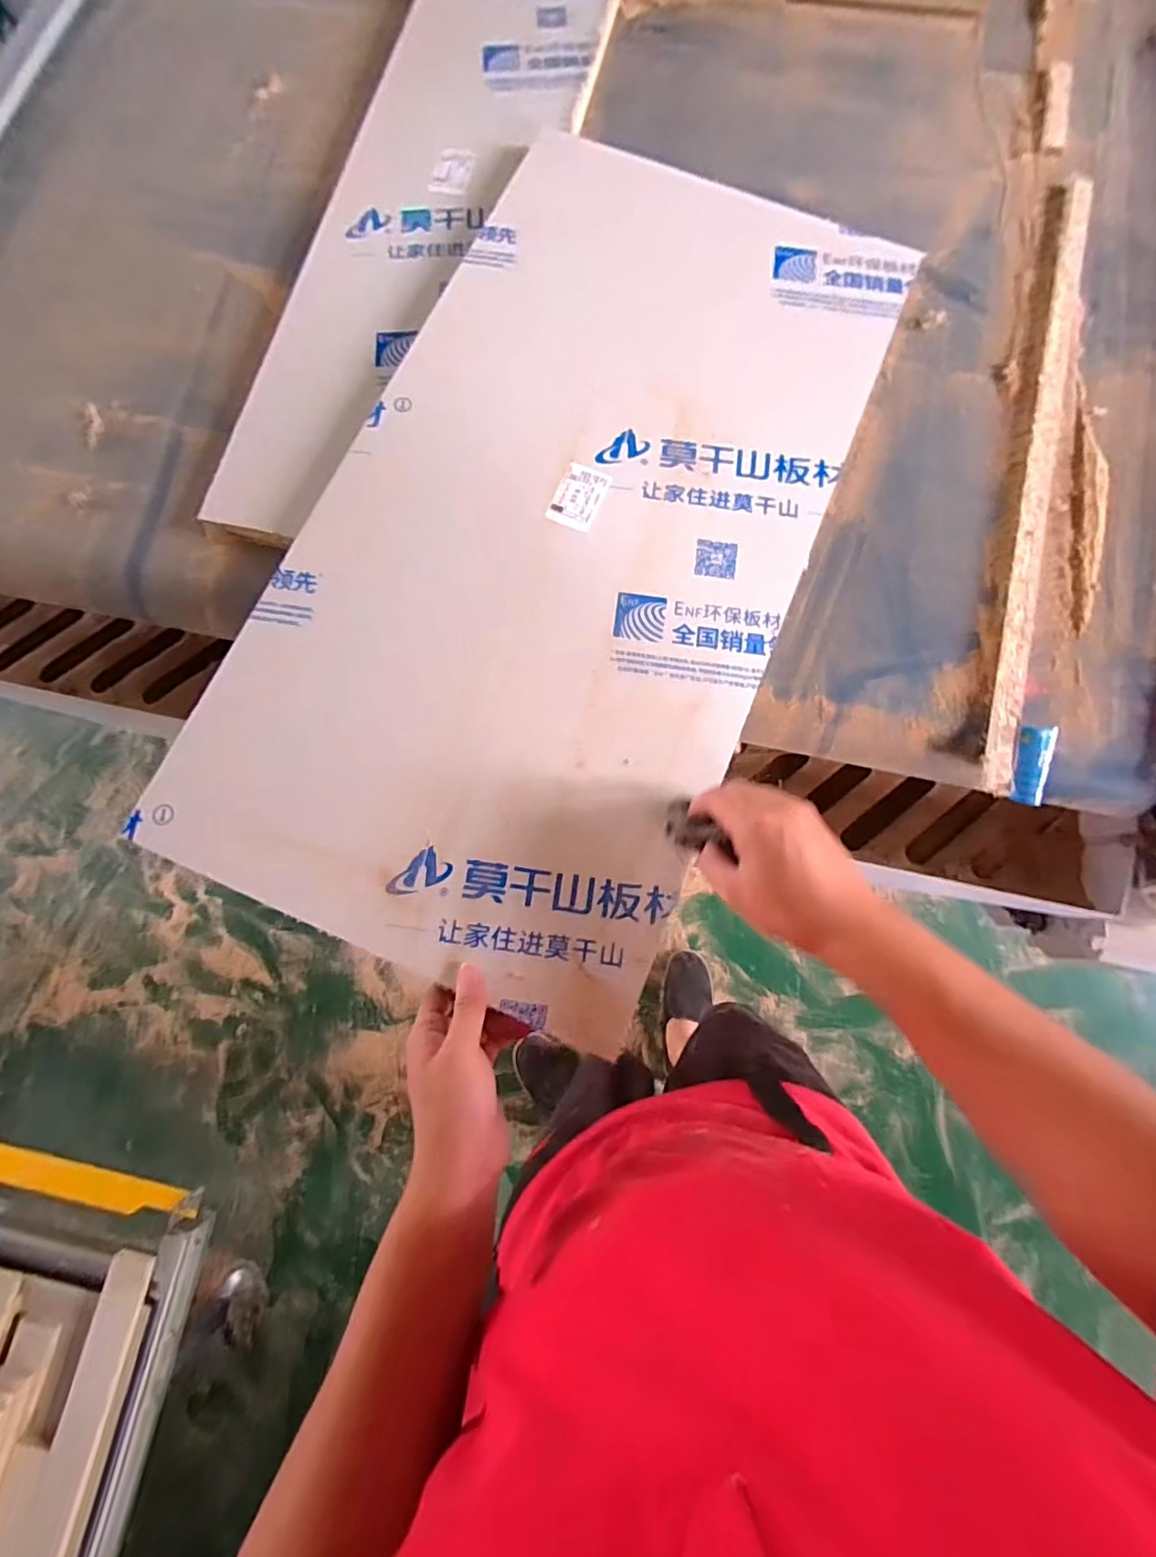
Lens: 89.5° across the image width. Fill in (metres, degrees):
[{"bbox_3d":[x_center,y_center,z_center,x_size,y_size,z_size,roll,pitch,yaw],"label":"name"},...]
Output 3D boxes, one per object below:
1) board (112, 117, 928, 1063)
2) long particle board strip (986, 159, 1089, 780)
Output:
[{"bbox_3d":[-0.003,-0.221,0.496,0.397,0.018,0.757,23,79,3],"label":"board"},{"bbox_3d":[0.413,-0.292,0.519,0.038,0.011,0.637,15,77,5],"label":"long particle board strip"}]

